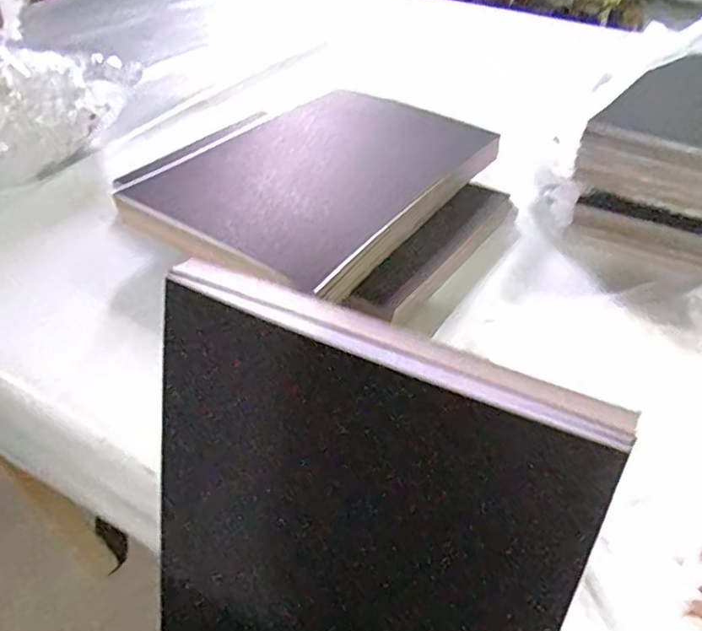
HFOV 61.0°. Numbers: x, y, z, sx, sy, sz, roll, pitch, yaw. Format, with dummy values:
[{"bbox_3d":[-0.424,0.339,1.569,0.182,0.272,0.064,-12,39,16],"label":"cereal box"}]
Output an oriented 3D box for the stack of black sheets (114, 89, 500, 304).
[{"bbox_3d":[-0.039,-0.153,0.645,0.271,0.033,0.380,24,47,24],"label":"stack of black sheets"}]

